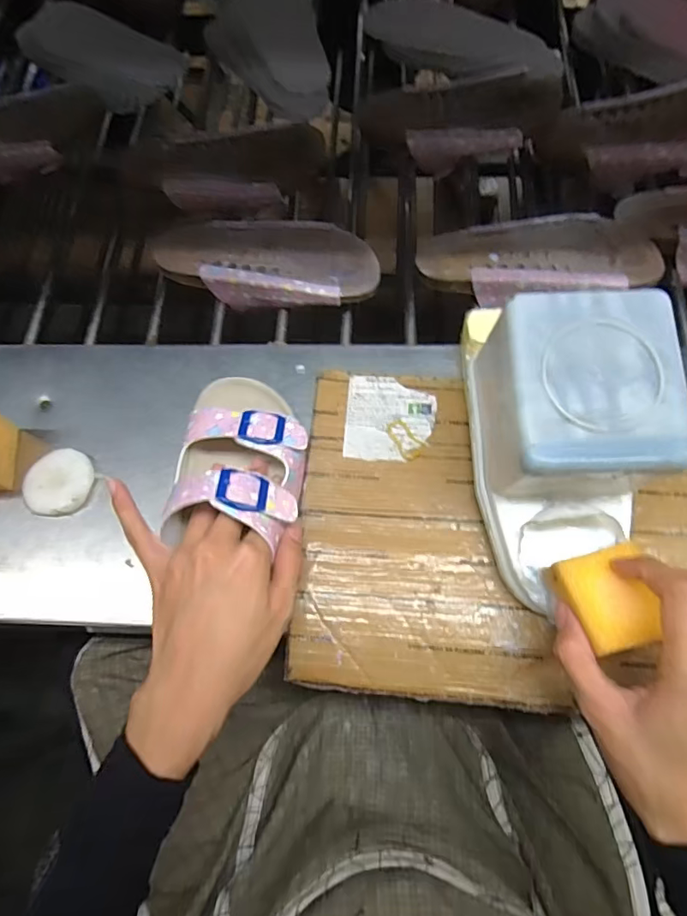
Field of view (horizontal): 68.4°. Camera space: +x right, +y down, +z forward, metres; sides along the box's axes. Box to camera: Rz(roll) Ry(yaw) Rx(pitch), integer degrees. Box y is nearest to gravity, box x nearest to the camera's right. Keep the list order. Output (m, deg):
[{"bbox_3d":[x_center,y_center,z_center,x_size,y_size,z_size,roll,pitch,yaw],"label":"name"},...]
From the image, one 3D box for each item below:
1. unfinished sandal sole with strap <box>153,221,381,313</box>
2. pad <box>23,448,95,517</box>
[{"bbox_3d":[-0.075,-0.190,0.499,0.214,0.031,0.092,3,72,5],"label":"unfinished sandal sole with strap"},{"bbox_3d":[-0.226,0.020,0.402,0.048,0.013,0.054,39,78,14],"label":"pad"}]

